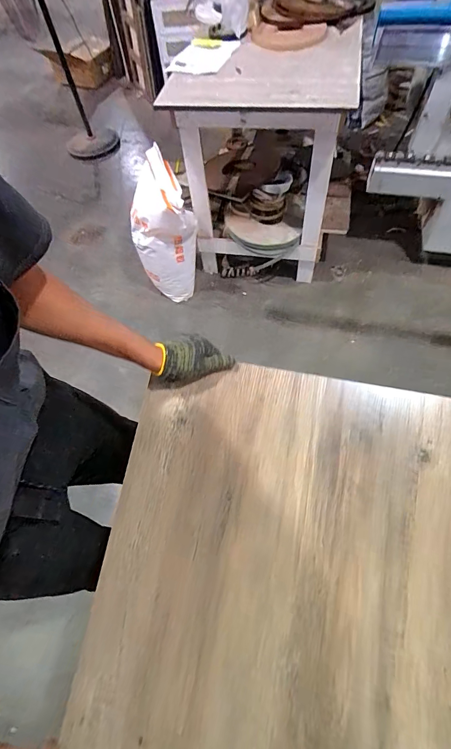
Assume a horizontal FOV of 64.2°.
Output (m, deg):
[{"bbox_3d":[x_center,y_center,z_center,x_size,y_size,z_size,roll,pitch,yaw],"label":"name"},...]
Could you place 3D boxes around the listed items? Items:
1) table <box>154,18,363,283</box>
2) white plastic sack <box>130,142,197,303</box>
[{"bbox_3d":[0.184,-0.970,1.699,0.664,0.853,0.688,9,61,9],"label":"table"},{"bbox_3d":[-0.300,-0.683,1.757,0.289,0.561,0.364,-22,60,-9],"label":"white plastic sack"}]

